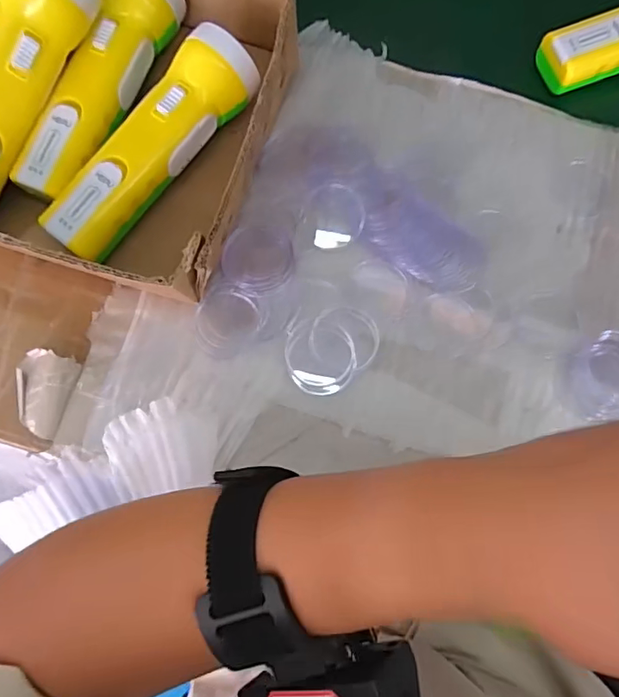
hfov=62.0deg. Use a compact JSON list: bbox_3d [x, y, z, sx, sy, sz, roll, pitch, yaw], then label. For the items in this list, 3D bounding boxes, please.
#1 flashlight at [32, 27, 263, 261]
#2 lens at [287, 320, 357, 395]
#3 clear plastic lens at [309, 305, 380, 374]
[{"bbox_3d":[-0.097,-0.125,0.330,0.048,0.051,0.164,37,80,5],"label":"flashlight"},{"bbox_3d":[0.007,0.005,0.333,0.043,0.004,0.047,-3,77,-3],"label":"lens"},{"bbox_3d":[0.023,-0.006,0.335,0.043,0.004,0.042,-3,77,-3],"label":"clear plastic lens"}]

